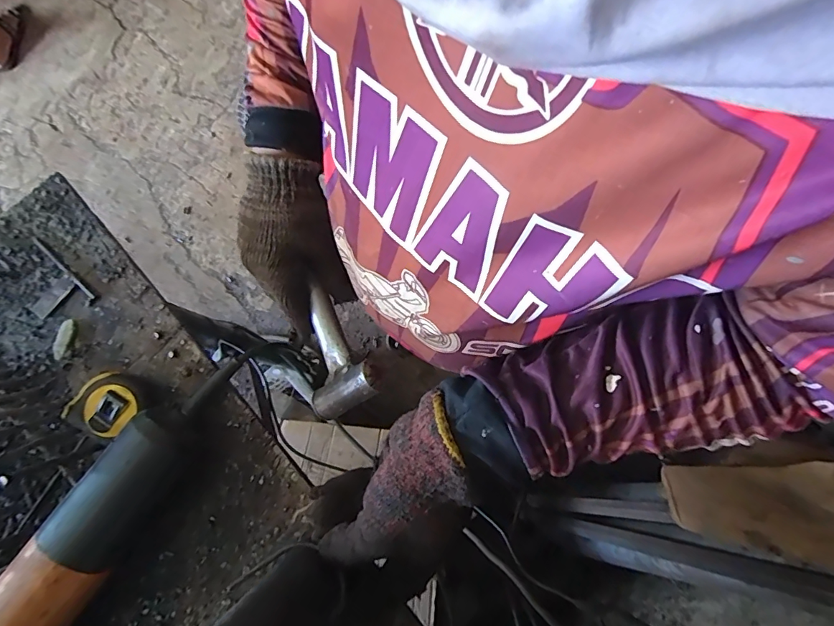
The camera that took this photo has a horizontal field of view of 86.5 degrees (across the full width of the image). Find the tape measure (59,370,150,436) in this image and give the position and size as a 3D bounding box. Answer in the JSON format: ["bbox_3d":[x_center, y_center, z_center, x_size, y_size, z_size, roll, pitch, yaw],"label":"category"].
[{"bbox_3d":[-0.253,0.078,0.368,0.053,0.029,0.053,0,75,1],"label":"tape measure"}]

